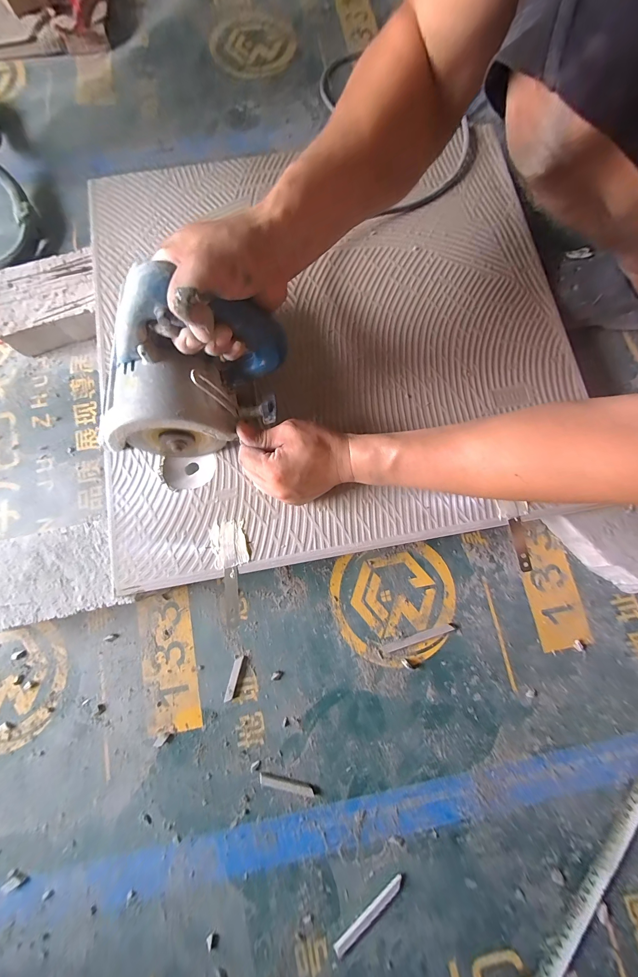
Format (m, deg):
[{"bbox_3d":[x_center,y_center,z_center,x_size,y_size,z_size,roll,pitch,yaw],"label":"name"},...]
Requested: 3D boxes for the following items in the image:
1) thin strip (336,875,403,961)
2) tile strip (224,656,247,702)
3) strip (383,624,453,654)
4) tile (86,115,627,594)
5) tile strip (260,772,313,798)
[{"bbox_3d":[0.055,0.473,0.343,0.102,0.007,0.013,-42,83,-8],"label":"thin strip"},{"bbox_3d":[-0.103,0.233,0.380,0.013,0.004,0.053,15,80,1],"label":"tile strip"},{"bbox_3d":[0.123,0.189,0.390,0.093,0.004,0.010,-18,81,-4],"label":"strip"},{"bbox_3d":[0.012,-0.211,0.403,0.581,0.013,0.572,-11,80,-3],"label":"tile"},{"bbox_3d":[-0.038,0.342,0.357,0.063,0.004,0.013,14,80,1],"label":"tile strip"}]

